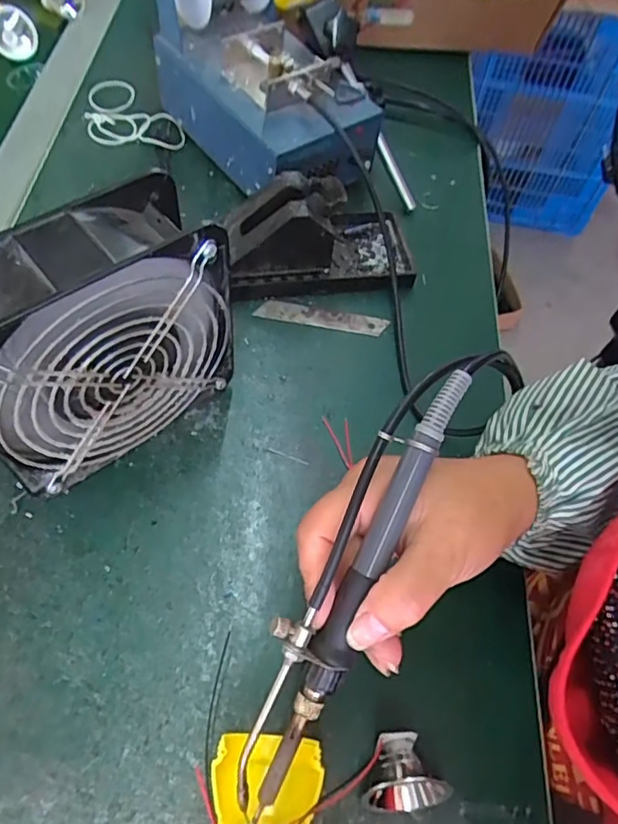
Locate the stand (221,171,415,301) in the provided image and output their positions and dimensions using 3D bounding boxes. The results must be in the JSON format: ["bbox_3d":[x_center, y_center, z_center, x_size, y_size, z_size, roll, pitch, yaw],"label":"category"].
[{"bbox_3d":[0.006,-0.144,0.449,0.155,0.068,0.076,-6,61,-8],"label":"stand"}]

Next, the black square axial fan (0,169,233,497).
[{"bbox_3d":[-0.116,-0.034,0.325,0.144,0.153,0.056,-35,69,-22],"label":"black square axial fan"}]

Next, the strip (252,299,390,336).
[{"bbox_3d":[0.010,-0.074,0.450,0.100,0.006,0.017,10,60,1],"label":"strip"}]

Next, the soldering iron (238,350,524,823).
[{"bbox_3d":[0.023,0.066,0.239,0.039,0.015,0.211,27,88,11],"label":"soldering iron"}]

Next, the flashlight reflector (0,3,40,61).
[{"bbox_3d":[-0.299,-0.382,0.581,0.045,0.046,0.017,-9,20,-29],"label":"flashlight reflector"}]

